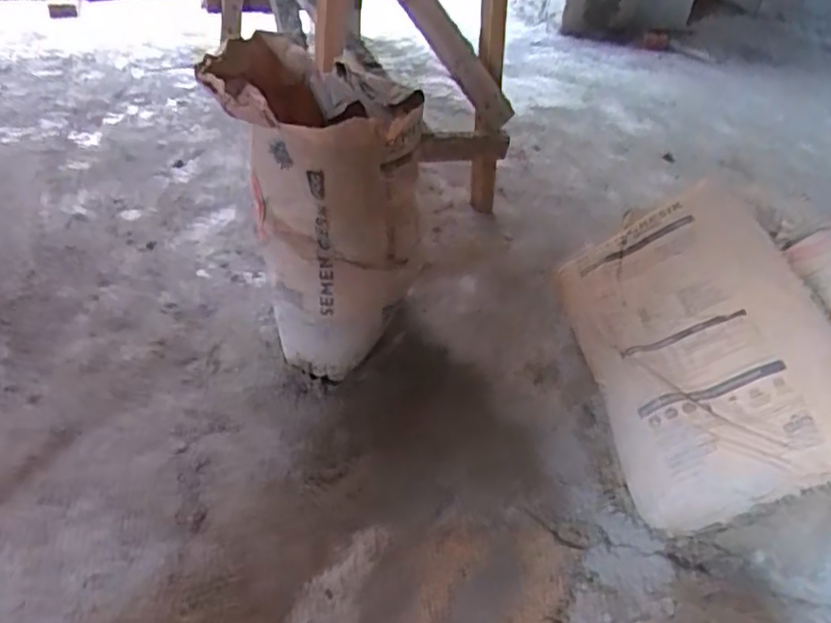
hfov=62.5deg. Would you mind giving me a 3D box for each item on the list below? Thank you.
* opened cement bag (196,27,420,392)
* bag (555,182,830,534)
[{"bbox_3d":[-0.173,-0.159,1.229,0.331,0.540,0.243,-13,42,-23],"label":"opened cement bag"},{"bbox_3d":[0.455,0.041,1.141,0.380,0.094,0.576,-31,49,19],"label":"bag"}]

